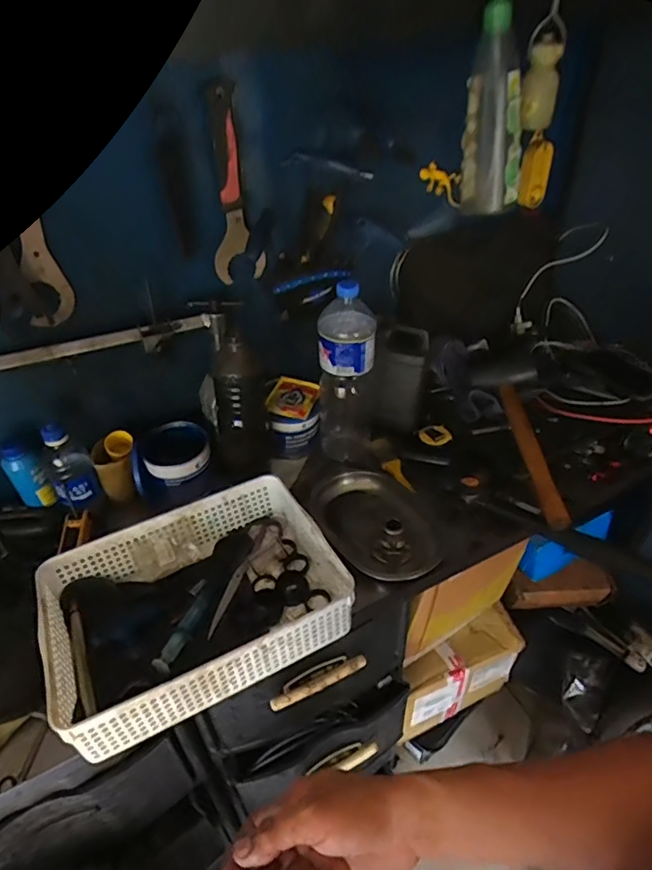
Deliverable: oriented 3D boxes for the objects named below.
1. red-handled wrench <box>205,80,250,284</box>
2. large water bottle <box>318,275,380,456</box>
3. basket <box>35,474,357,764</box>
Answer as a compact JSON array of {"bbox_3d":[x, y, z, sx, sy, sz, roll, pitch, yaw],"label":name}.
[{"bbox_3d":[-0.132,-0.330,0.708,0.060,0.231,0.021,-34,50,-32],"label":"red-handled wrench"},{"bbox_3d":[0.036,-0.094,0.851,0.093,0.317,0.086,2,40,5],"label":"large water bottle"},{"bbox_3d":[-0.161,0.200,0.656,0.325,0.093,0.252,-20,44,-20],"label":"basket"}]

